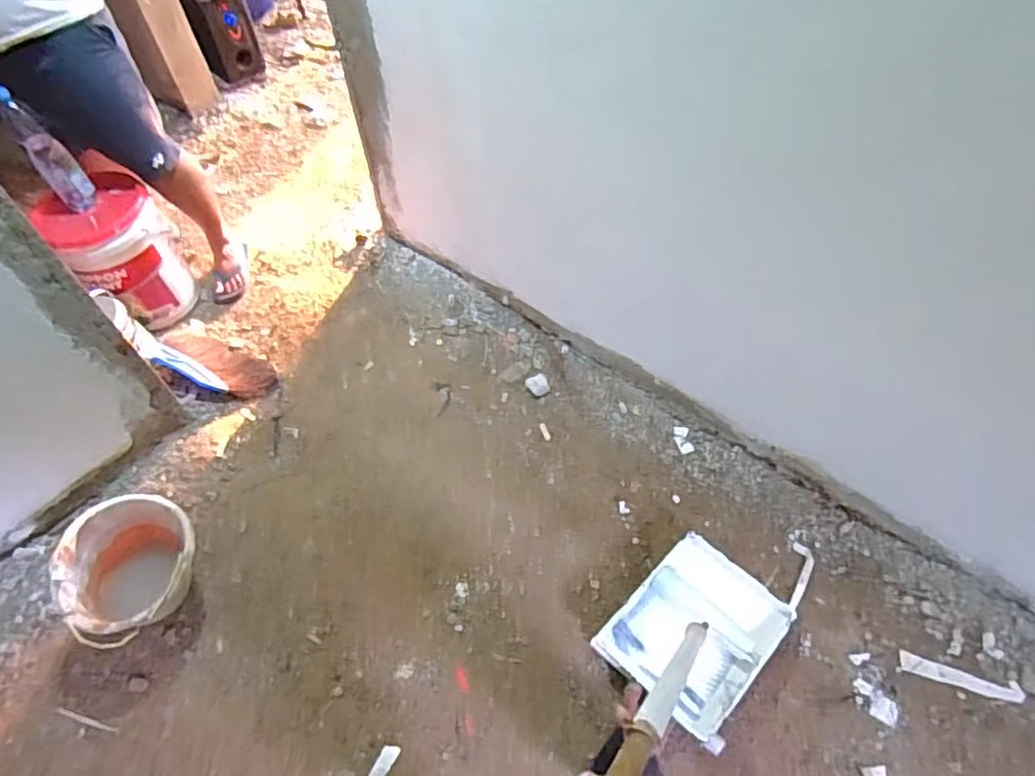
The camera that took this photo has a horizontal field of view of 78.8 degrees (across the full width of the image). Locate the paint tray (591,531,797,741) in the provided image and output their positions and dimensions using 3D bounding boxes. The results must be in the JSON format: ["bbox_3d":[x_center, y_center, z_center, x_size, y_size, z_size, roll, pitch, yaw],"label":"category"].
[{"bbox_3d":[0.394,0.529,1.385,0.294,0.076,0.367,35,63,25],"label":"paint tray"}]

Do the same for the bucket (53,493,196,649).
[{"bbox_3d":[-0.864,0.424,1.436,0.278,0.203,0.325,6,58,8],"label":"bucket"}]

